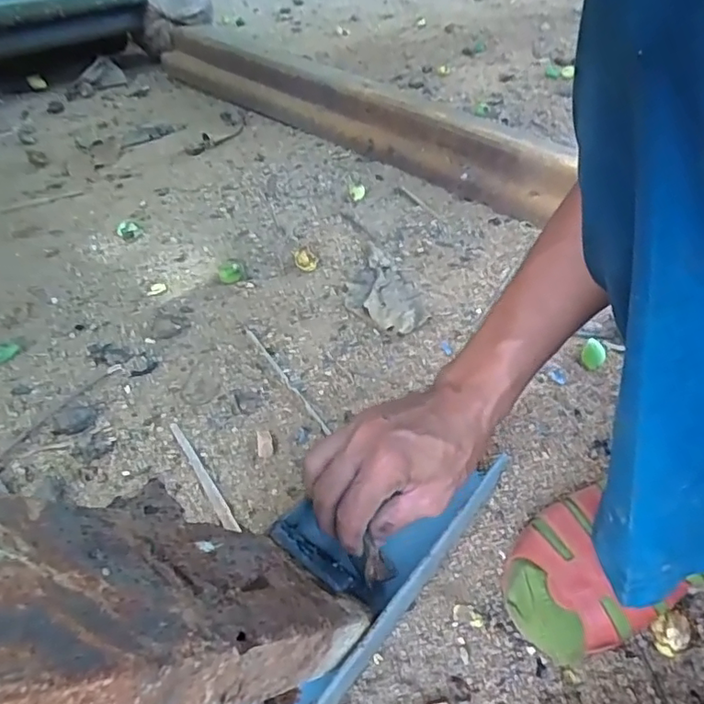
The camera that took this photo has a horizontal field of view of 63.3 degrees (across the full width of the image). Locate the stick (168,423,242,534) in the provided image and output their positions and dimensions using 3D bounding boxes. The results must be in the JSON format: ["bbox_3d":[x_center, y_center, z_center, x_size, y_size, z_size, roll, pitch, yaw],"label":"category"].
[{"bbox_3d":[-0.124,0.101,0.472,0.010,0.007,0.119,-25,50,-25],"label":"stick"}]

